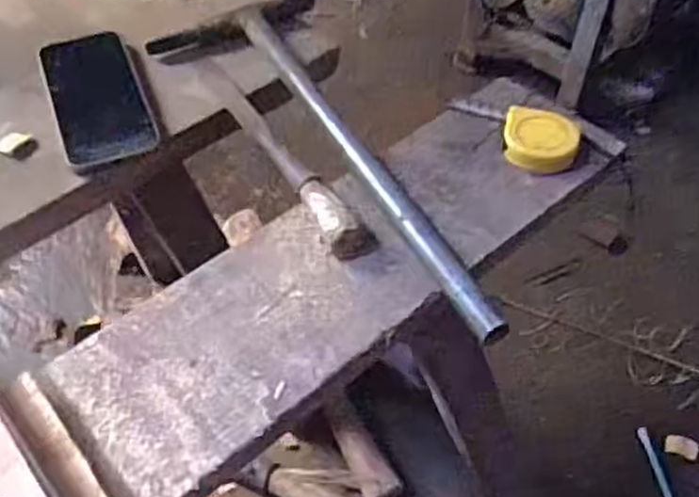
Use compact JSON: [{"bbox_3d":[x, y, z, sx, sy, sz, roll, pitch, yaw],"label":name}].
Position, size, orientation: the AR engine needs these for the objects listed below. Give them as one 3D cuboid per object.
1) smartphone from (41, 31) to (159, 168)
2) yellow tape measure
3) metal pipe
[{"bbox_3d":[-0.217,-0.131,0.639,0.071,0.013,0.161,-19,54,-14],"label":"smartphone"},{"bbox_3d":[0.149,-0.083,0.580,0.059,0.021,0.051,16,54,13],"label":"yellow tape measure"},{"bbox_3d":[0.004,-0.079,0.583,0.022,0.025,0.395,-23,55,-16],"label":"metal pipe"}]

